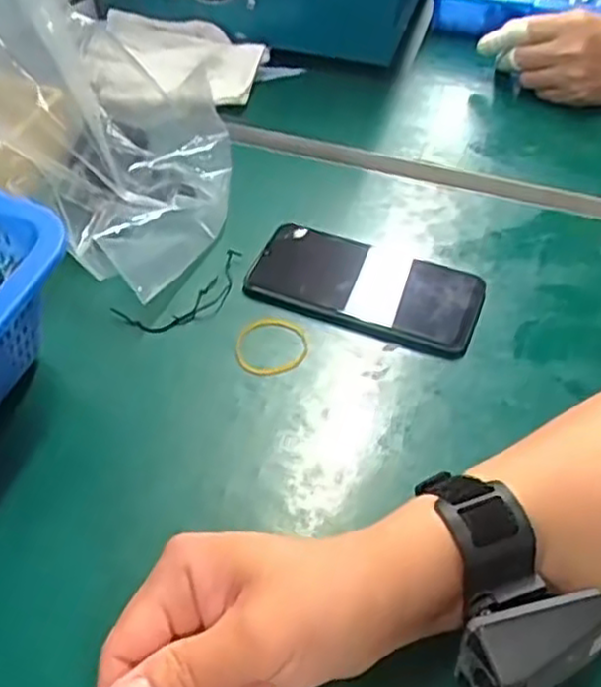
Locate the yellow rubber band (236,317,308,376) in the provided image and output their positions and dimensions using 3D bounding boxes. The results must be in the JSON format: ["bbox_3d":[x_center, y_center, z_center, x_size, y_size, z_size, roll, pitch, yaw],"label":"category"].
[{"bbox_3d":[-0.018,0.002,0.467,0.046,0.006,0.047,0,50,0],"label":"yellow rubber band"}]

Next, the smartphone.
[{"bbox_3d":[0.045,-0.041,0.491,0.151,0.012,0.075,17,52,13],"label":"smartphone"}]

